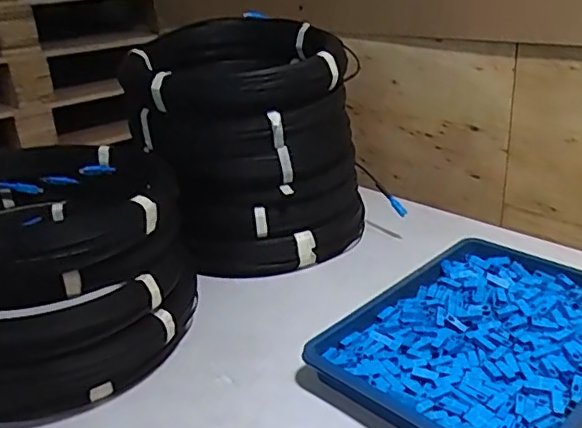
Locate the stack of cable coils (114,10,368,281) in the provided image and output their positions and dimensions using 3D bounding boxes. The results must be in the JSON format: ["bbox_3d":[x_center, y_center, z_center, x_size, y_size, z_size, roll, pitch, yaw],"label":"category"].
[{"bbox_3d":[-0.067,-0.101,0.857,0.293,0.288,0.301,-10,24,-16],"label":"stack of cable coils"}]

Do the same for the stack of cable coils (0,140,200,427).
[{"bbox_3d":[-0.263,0.058,0.649,0.293,0.188,0.290,-16,26,-27],"label":"stack of cable coils"}]

